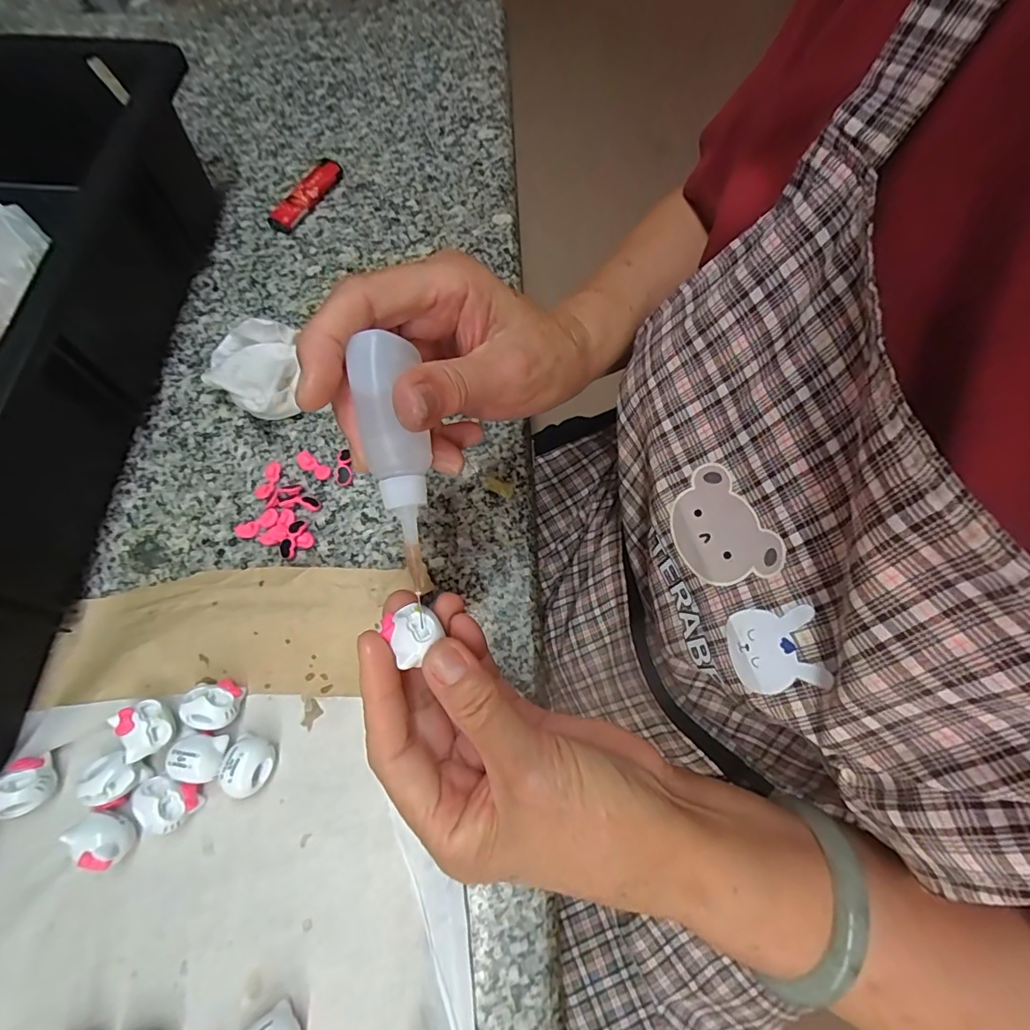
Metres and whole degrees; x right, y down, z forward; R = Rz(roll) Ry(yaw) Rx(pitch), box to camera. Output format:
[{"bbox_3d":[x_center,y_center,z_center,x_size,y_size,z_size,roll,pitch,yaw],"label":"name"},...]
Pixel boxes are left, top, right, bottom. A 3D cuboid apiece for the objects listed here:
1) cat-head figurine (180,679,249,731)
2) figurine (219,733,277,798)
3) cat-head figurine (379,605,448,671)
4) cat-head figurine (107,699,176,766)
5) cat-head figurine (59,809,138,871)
[{"bbox_3d":[-0.149,0.094,0.250,0.023,0.016,0.023,1,68,-1],"label":"cat-head figurine"},{"bbox_3d":[-0.127,0.120,0.242,0.021,0.019,0.024,13,68,4],"label":"figurine"},{"bbox_3d":[-0.039,0.045,0.195,0.020,0.011,0.023,-30,72,-13],"label":"cat-head figurine"},{"bbox_3d":[-0.177,0.103,0.244,0.021,0.016,0.024,-28,71,-12],"label":"cat-head figurine"},{"bbox_3d":[-0.186,0.146,0.230,0.026,0.018,0.018,17,68,5],"label":"cat-head figurine"}]

